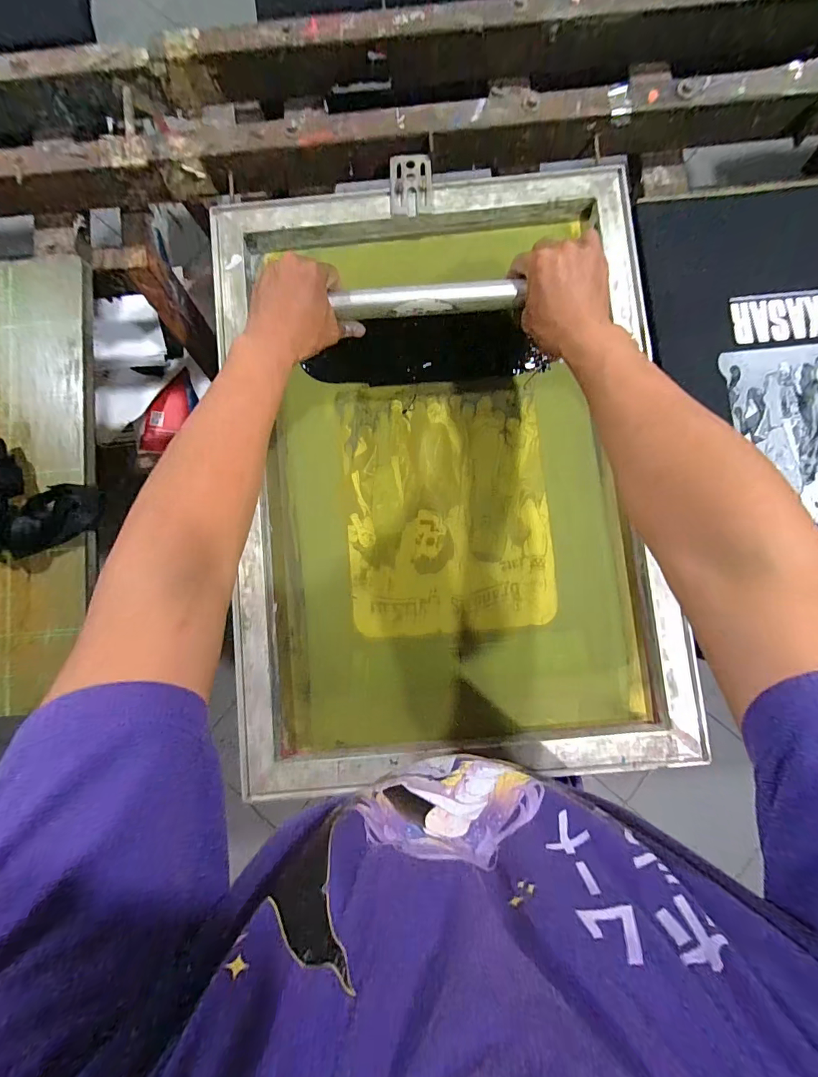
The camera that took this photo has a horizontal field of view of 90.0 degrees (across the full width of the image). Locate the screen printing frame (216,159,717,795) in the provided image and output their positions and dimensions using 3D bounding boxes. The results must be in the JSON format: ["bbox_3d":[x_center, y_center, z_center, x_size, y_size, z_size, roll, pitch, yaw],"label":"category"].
[{"bbox_3d":[0.041,-0.086,0.502,0.510,0.038,0.709,-5,85,0],"label":"screen printing frame"}]

